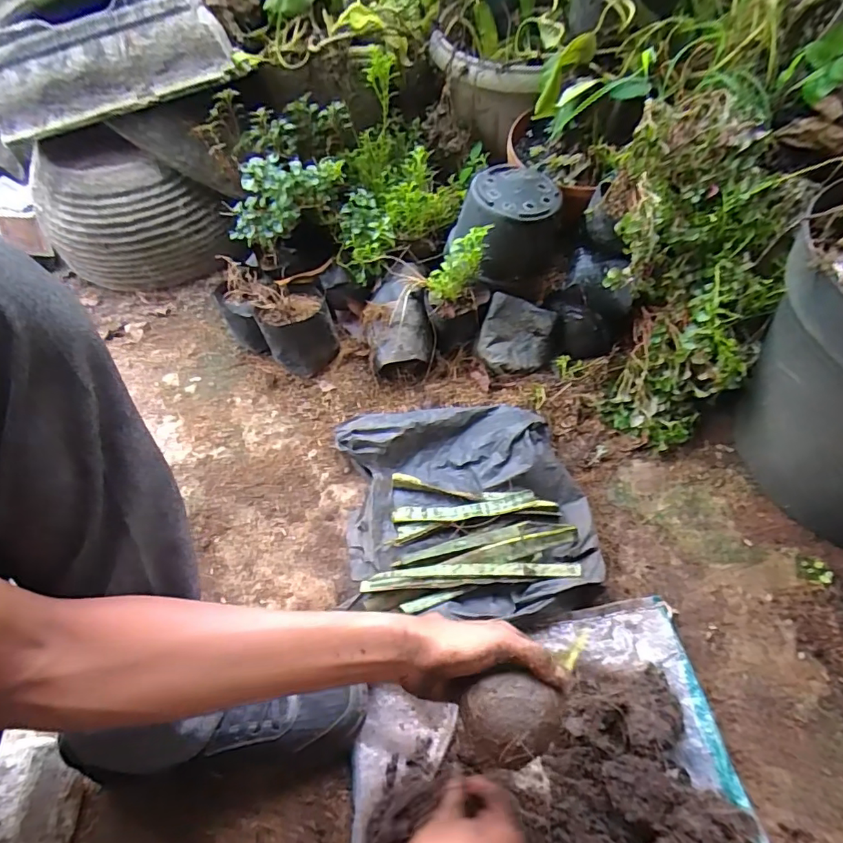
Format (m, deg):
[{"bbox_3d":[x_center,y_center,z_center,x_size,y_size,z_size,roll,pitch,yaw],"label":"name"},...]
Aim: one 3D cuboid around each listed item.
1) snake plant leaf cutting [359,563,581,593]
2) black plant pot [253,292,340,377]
[{"bbox_3d":[0.052,0.166,0.546,0.237,0.009,0.024,-1,53,-3],"label":"snake plant leaf cutting"},{"bbox_3d":[-0.184,-0.132,0.754,0.091,0.106,0.088,1,53,-2],"label":"black plant pot"}]

